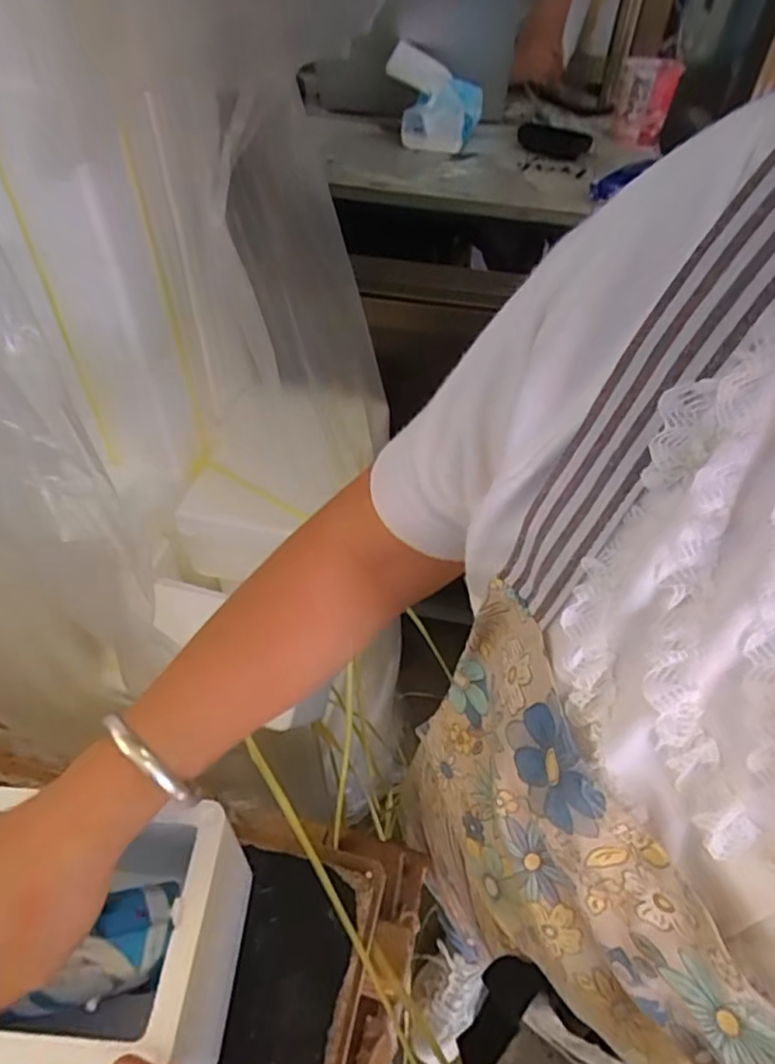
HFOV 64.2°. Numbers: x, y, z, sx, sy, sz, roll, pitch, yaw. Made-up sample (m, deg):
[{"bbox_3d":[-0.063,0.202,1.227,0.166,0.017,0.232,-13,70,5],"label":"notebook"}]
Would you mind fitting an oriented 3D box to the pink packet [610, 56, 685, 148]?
[{"bbox_3d":[0.402,-0.671,0.969,0.097,0.113,0.027,0,25,-16],"label":"pink packet"}]

